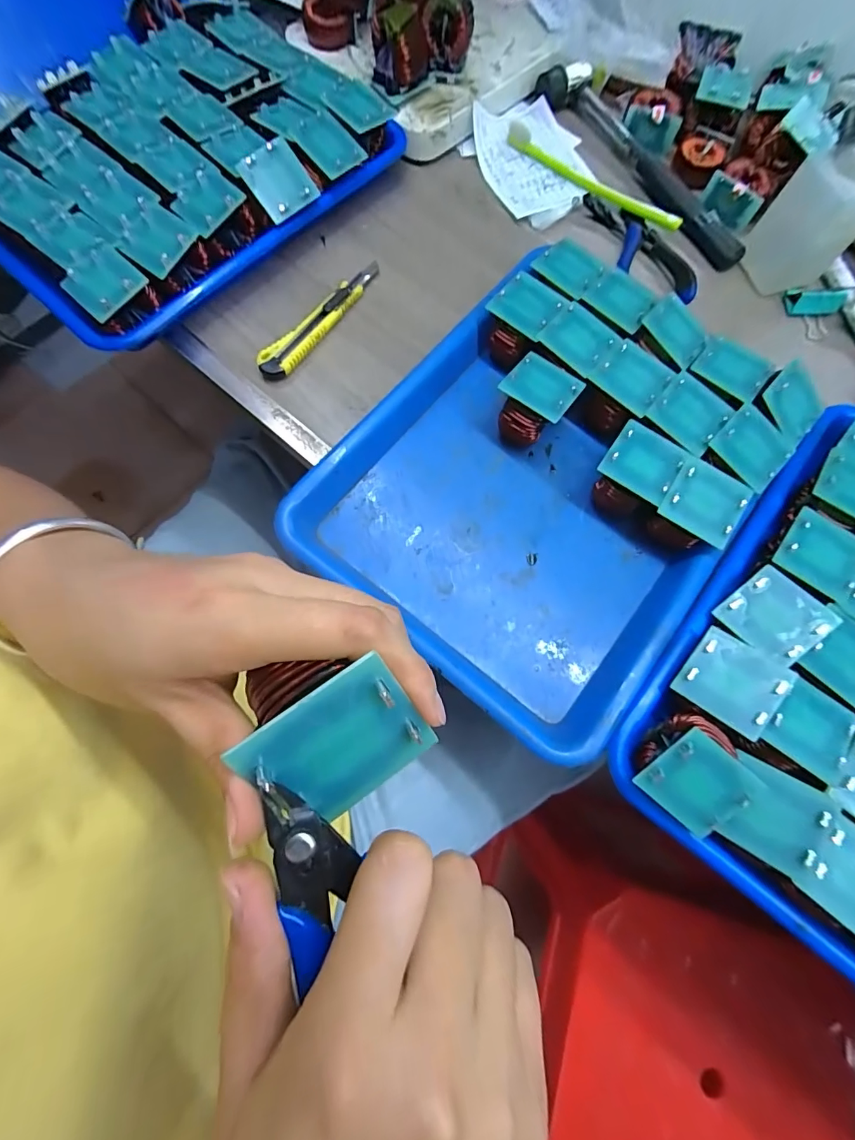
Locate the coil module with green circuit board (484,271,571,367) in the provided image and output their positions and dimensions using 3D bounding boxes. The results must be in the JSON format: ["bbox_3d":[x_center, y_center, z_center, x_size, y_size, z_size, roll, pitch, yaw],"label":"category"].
[{"bbox_3d":[0.072,-0.188,0.338,0.048,0.046,0.047,38,76,8],"label":"coil module with green circuit board"}]

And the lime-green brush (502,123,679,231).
[{"bbox_3d":[0.150,-0.361,0.405,0.186,0.015,0.022,43,77,10],"label":"lime-green brush"}]

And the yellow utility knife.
[{"bbox_3d":[-0.086,-0.210,0.359,0.020,0.014,0.139,33,76,8],"label":"yellow utility knife"}]

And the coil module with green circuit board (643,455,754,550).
[{"bbox_3d":[0.176,-0.039,0.298,0.049,0.049,0.046,32,75,7],"label":"coil module with green circuit board"}]

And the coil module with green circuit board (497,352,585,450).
[{"bbox_3d":[0.078,-0.121,0.319,0.048,0.050,0.049,34,75,7],"label":"coil module with green circuit board"}]

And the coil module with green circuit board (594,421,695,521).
[{"bbox_3d":[0.140,-0.065,0.306,0.048,0.048,0.048,35,75,8],"label":"coil module with green circuit board"}]

